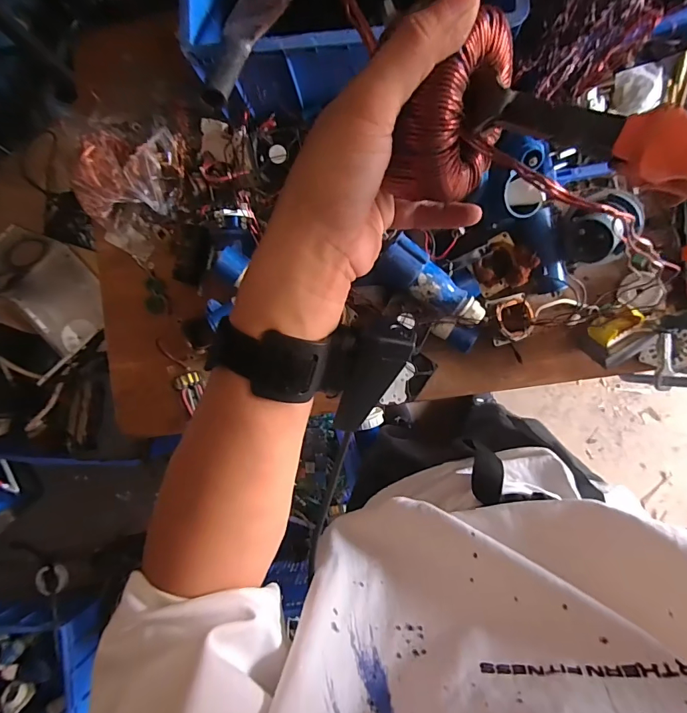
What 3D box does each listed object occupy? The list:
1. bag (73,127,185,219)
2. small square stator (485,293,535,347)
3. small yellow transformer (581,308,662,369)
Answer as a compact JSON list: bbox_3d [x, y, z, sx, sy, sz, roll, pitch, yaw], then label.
[{"bbox_3d":[-0.378,-0.329,0.751,0.185,0.075,0.148,0,88,6],"label":"bag"},{"bbox_3d":[0.276,-0.061,0.698,0.079,0.042,0.078,-14,84,-8],"label":"small square stator"},{"bbox_3d":[0.440,-0.034,0.669,0.096,0.060,0.077,-38,85,3],"label":"small yellow transformer"}]

